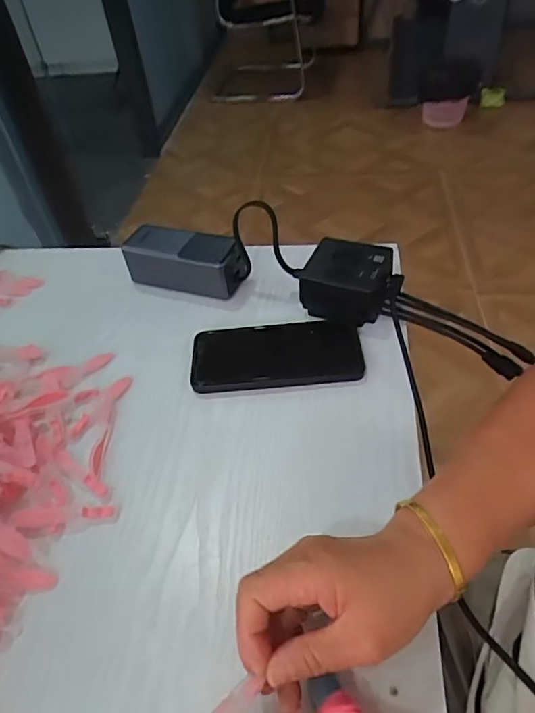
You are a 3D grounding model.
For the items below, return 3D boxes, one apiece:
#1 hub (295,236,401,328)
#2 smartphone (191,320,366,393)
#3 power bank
[{"bbox_3d":[0.079,-0.078,0.515,0.098,0.044,0.082,20,52,23],"label":"hub"},{"bbox_3d":[0.009,-0.004,0.482,0.157,0.014,0.077,-5,47,2],"label":"smartphone"},{"bbox_3d":[-0.089,-0.108,0.563,0.133,0.049,0.054,12,49,17],"label":"power bank"}]

